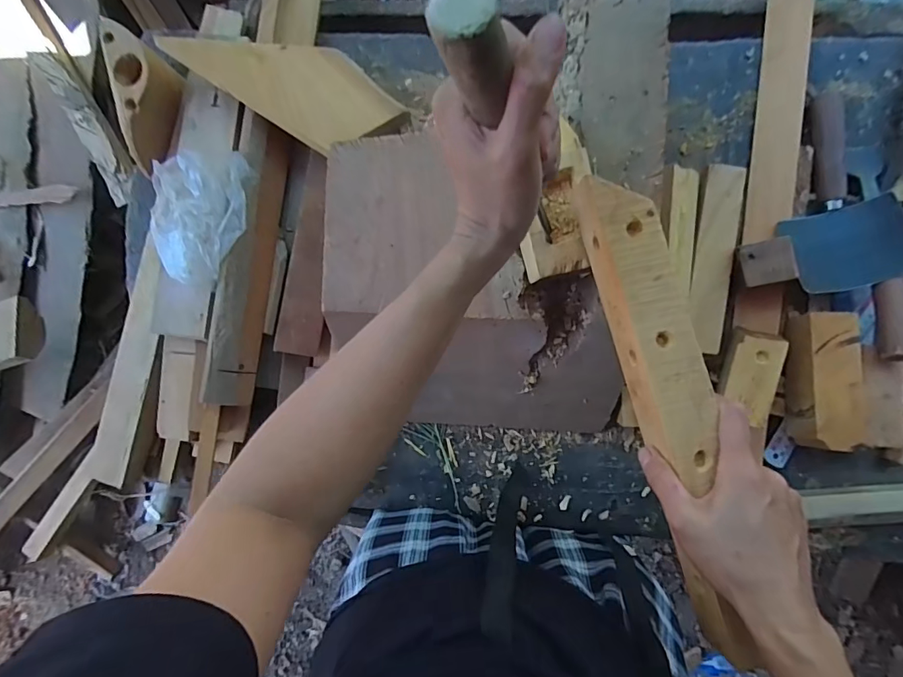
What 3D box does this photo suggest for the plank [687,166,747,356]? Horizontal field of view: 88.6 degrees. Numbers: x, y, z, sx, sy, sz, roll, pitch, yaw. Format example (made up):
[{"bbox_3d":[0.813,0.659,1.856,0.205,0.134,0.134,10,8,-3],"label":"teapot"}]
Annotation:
[{"bbox_3d":[0.313,-0.094,0.548,0.050,0.016,0.216,5,93,5],"label":"plank"}]

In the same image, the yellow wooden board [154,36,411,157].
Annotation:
[{"bbox_3d":[-0.188,-0.298,0.549,0.265,0.034,0.117,16,93,-8],"label":"yellow wooden board"}]

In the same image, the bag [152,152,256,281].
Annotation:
[{"bbox_3d":[-0.292,-0.138,0.529,0.105,0.035,0.143,6,93,5],"label":"bag"}]

